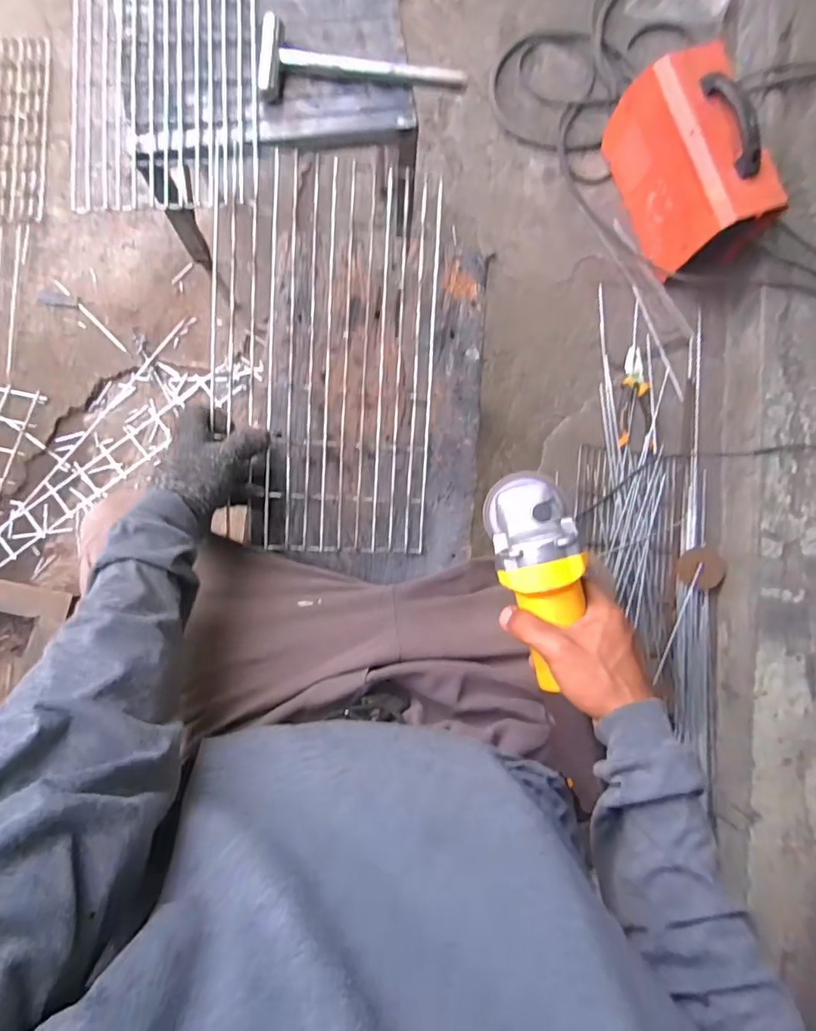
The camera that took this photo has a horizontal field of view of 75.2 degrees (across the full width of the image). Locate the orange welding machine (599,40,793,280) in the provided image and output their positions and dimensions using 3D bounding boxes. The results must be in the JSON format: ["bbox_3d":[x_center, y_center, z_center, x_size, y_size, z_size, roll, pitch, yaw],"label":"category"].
[{"bbox_3d":[0.522,-0.640,0.976,0.141,0.217,0.333,-20,87,-6],"label":"orange welding machine"}]

